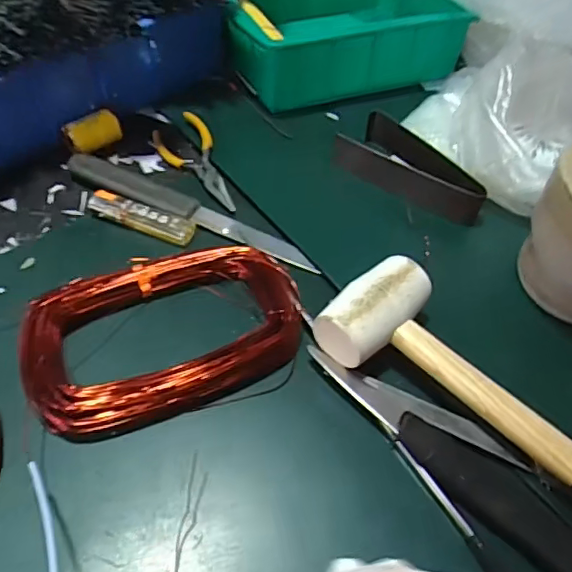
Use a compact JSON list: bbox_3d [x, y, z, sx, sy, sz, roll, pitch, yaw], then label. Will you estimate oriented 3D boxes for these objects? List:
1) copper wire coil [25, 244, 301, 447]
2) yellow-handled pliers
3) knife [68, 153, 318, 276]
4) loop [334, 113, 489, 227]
[{"bbox_3d":[-0.078,0.028,0.368,0.178,0.028,0.104,-16,56,-17],"label":"copper wire coil"},{"bbox_3d":[-0.082,-0.109,0.483,0.048,0.011,0.121,-14,55,-16],"label":"yellow-handled pliers"},{"bbox_3d":[-0.079,-0.060,0.450,0.223,0.012,0.029,22,54,11],"label":"knife"},{"bbox_3d":[0.112,-0.102,0.487,0.134,0.033,0.075,32,56,18],"label":"loop"}]

